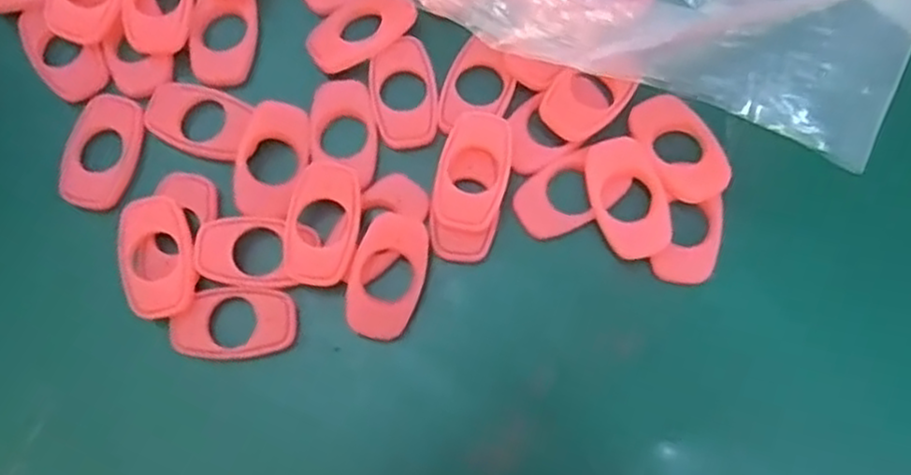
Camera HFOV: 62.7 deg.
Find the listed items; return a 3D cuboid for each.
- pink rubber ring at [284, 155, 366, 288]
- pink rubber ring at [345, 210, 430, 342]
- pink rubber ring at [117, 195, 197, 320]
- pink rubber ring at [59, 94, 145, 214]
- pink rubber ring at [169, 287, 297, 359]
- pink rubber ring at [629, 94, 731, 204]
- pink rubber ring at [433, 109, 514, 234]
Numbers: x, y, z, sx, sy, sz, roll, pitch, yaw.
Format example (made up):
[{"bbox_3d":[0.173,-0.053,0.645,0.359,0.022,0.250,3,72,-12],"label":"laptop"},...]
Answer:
[{"bbox_3d":[-0.034,-0.004,0.196,0.018,0.006,0.034,6,77,4],"label":"pink rubber ring"},{"bbox_3d":[-0.018,0.010,0.194,0.018,0.004,0.033,16,88,-14],"label":"pink rubber ring"},{"bbox_3d":[-0.078,0.005,0.195,0.018,0.007,0.031,-13,76,-1],"label":"pink rubber ring"},{"bbox_3d":[-0.097,-0.024,0.207,0.018,0.005,0.032,11,77,5],"label":"pink rubber ring"},{"bbox_3d":[-0.058,0.022,0.195,0.031,0.005,0.018,-3,76,2],"label":"pink rubber ring"},{"bbox_3d":[0.060,-0.024,0.197,0.019,0.004,0.031,-24,76,-3],"label":"pink rubber ring"},{"bbox_3d":[0.005,-0.017,0.198,0.017,0.006,0.031,13,77,6],"label":"pink rubber ring"}]

